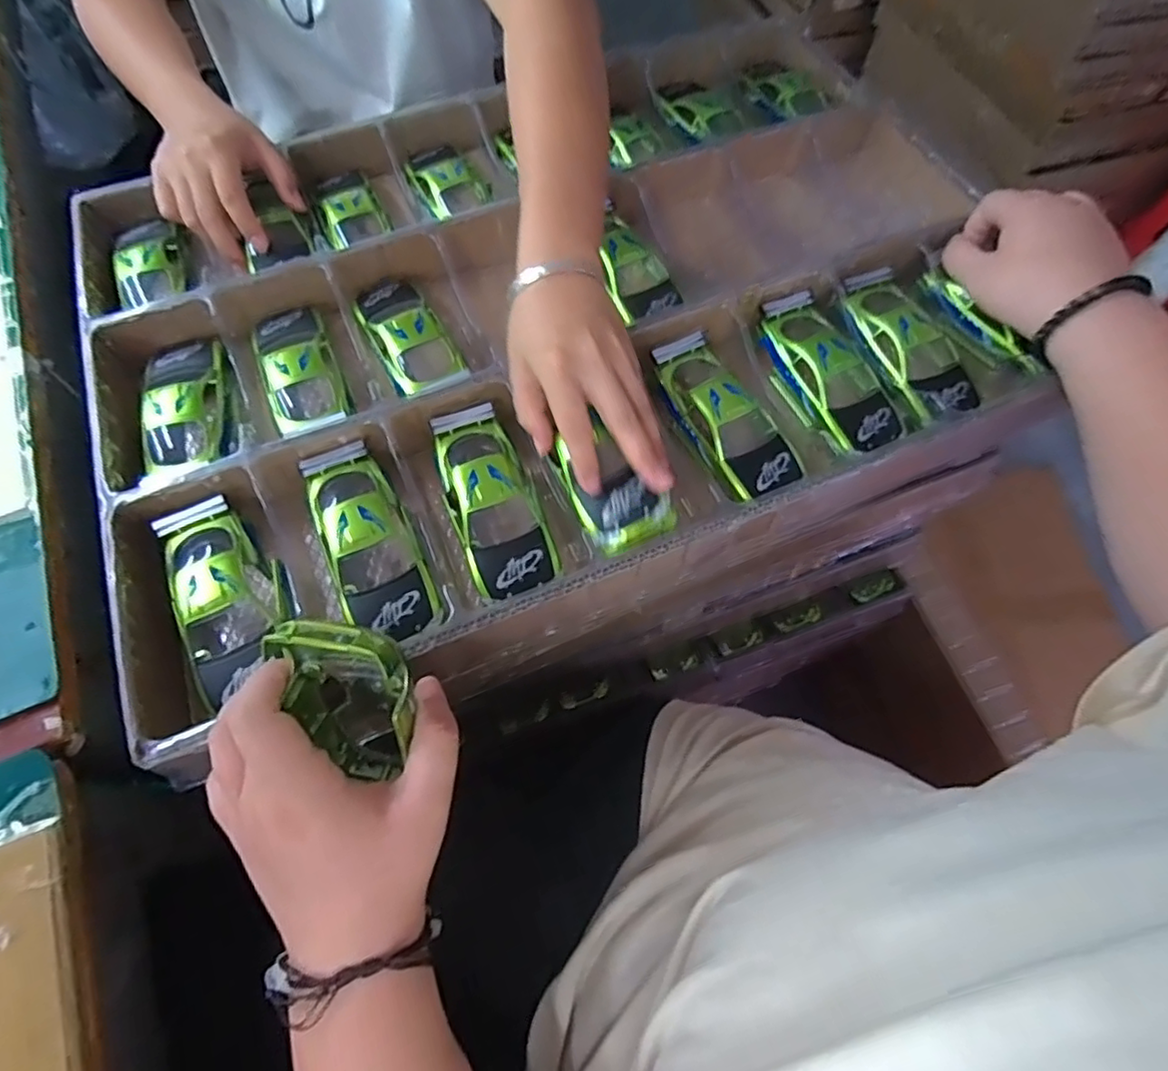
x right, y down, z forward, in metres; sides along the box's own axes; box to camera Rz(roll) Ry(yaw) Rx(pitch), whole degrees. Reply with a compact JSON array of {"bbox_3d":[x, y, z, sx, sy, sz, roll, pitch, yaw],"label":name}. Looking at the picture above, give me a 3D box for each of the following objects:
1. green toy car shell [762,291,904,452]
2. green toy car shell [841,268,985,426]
[{"bbox_3d":[0.169,-0.114,0.433,0.060,0.040,0.131,-24,66,-13],"label":"green toy car shell"},{"bbox_3d":[0.228,-0.133,0.445,0.064,0.041,0.129,-20,66,-11],"label":"green toy car shell"}]

